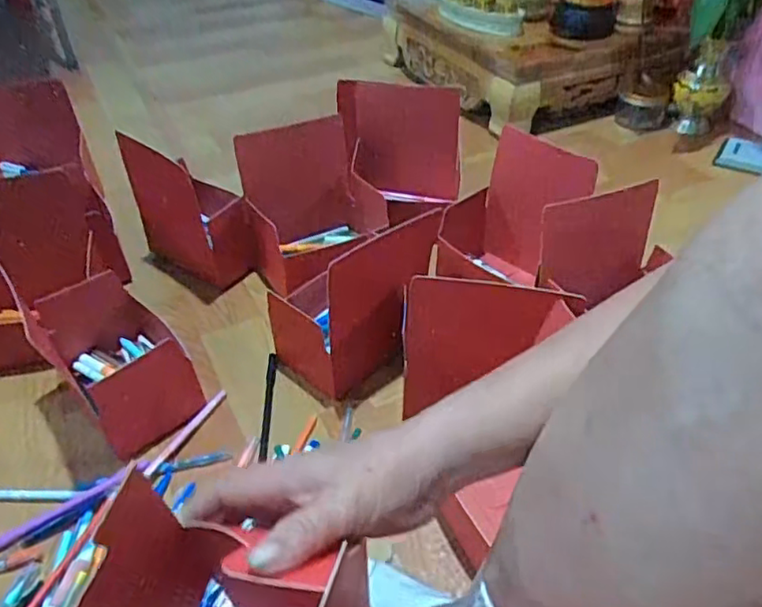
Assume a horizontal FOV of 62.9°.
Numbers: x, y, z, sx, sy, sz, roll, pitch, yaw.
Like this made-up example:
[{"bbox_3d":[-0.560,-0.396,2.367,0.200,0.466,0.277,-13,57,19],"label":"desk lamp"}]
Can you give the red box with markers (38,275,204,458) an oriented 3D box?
[{"bbox_3d":[-0.290,0.057,0.688,0.117,0.090,0.201,-24,45,-26],"label":"red box with markers"}]

